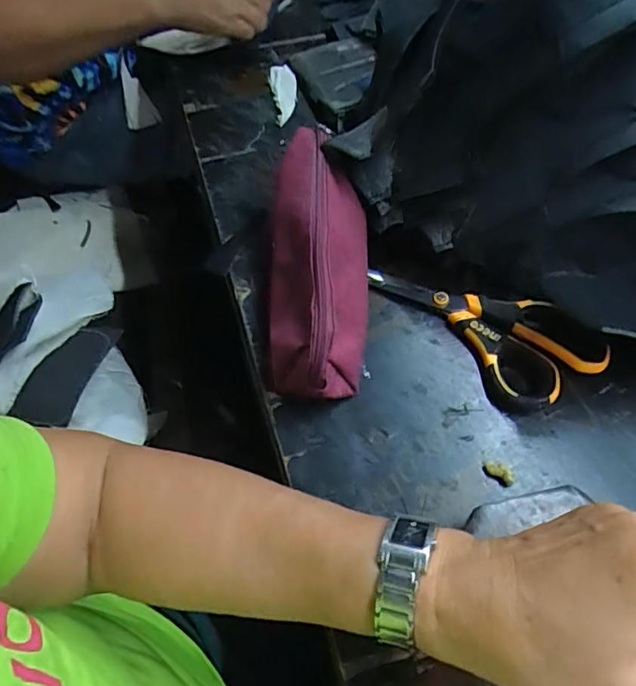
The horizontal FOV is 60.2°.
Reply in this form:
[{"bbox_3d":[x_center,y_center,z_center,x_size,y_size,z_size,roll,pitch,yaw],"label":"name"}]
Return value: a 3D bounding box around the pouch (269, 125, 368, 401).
[{"bbox_3d":[-0.001,-0.072,0.399,0.074,0.067,0.222,-2,70,1],"label":"pouch"}]

